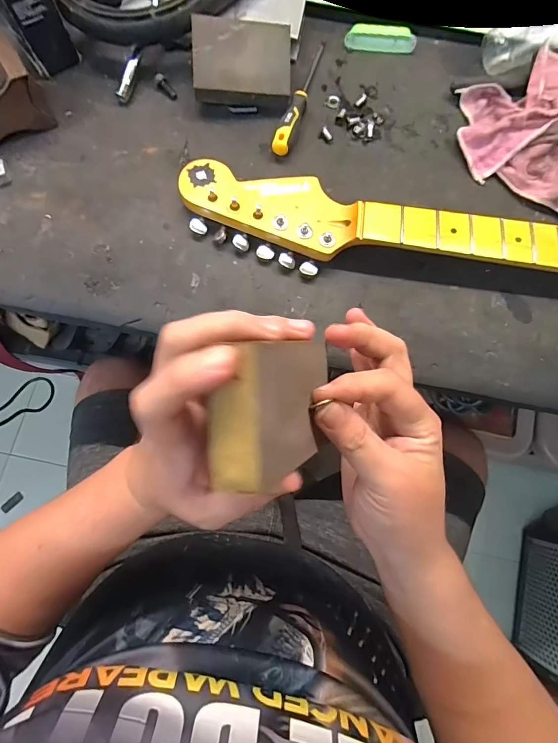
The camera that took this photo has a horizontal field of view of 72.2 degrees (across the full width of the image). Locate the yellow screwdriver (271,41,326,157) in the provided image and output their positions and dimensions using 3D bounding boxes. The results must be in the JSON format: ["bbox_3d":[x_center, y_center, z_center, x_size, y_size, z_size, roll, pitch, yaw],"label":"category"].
[{"bbox_3d":[0.026,-0.308,0.417,0.017,0.026,0.166,19,76,2],"label":"yellow screwdriver"}]

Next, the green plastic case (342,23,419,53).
[{"bbox_3d":[0.119,-0.389,0.446,0.080,0.011,0.027,9,76,0],"label":"green plastic case"}]

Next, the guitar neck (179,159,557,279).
[{"bbox_3d":[0.221,-0.120,0.376,0.645,0.036,0.093,9,79,0],"label":"guitar neck"}]

